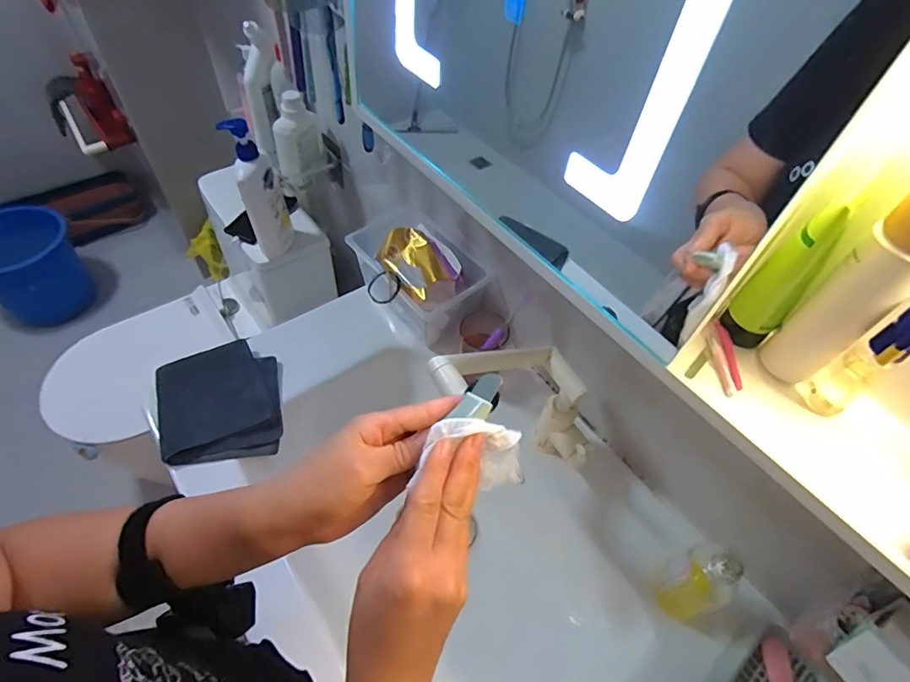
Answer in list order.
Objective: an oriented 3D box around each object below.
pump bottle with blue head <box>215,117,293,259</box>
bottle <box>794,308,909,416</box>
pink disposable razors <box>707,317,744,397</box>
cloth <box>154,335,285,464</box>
[{"bbox_3d":[-0.366,-0.277,0.935,0.076,0.279,0.066,-15,55,-16],"label":"pump bottle with blue head"},{"bbox_3d":[0.273,0.013,0.324,0.025,0.102,0.028,-23,58,-21],"label":"bottle"},{"bbox_3d":[0.206,0.012,0.374,0.017,0.008,0.065,4,52,-2],"label":"pink disposable razors"},{"bbox_3d":[-0.328,0.085,0.686,0.151,0.027,0.179,-11,54,-14],"label":"cloth"}]

